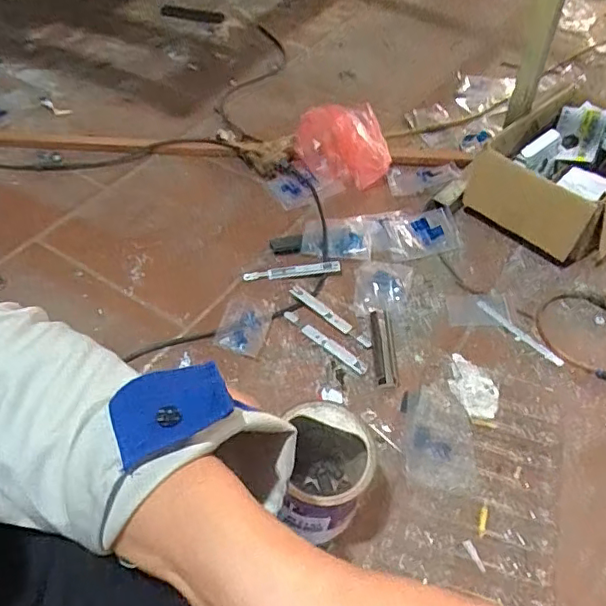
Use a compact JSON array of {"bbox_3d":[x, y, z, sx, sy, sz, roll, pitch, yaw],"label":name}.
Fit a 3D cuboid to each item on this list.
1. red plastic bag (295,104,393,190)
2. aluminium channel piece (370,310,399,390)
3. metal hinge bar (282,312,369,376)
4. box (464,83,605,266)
[{"bbox_3d":[0.091,-0.341,1.220,0.188,0.168,0.133,-13,51,-11],"label":"red plastic bag"},{"bbox_3d":[0.137,0.075,0.950,0.034,0.013,0.153,-1,49,-2],"label":"aluminium channel piece"},{"bbox_3d":[0.037,0.063,0.952,0.176,0.011,0.020,33,59,27],"label":"metal hinge bar"},{"bbox_3d":[0.540,-0.264,1.125,0.345,0.175,0.304,-34,58,-26],"label":"box"}]

